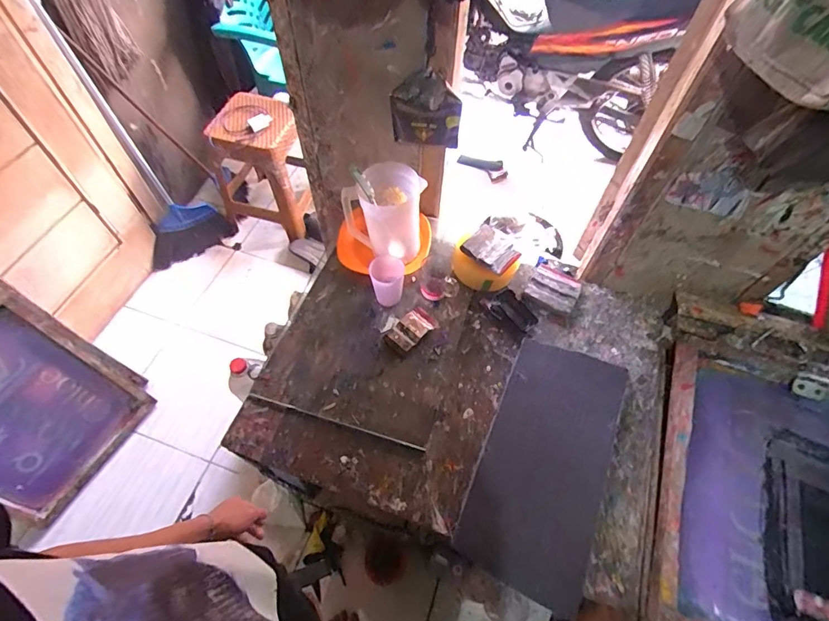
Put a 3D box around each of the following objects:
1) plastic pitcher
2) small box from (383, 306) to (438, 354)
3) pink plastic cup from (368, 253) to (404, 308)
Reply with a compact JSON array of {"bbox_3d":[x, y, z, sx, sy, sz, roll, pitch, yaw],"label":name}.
[{"bbox_3d":[-0.070,-0.221,1.014,0.171,0.189,0.128,11,58,5],"label":"plastic pitcher"},{"bbox_3d":[-0.007,0.042,0.979,0.113,0.027,0.064,-38,66,-22],"label":"small box"},{"bbox_3d":[-0.060,-0.062,1.010,0.078,0.107,0.076,-5,58,-4],"label":"pink plastic cup"}]

